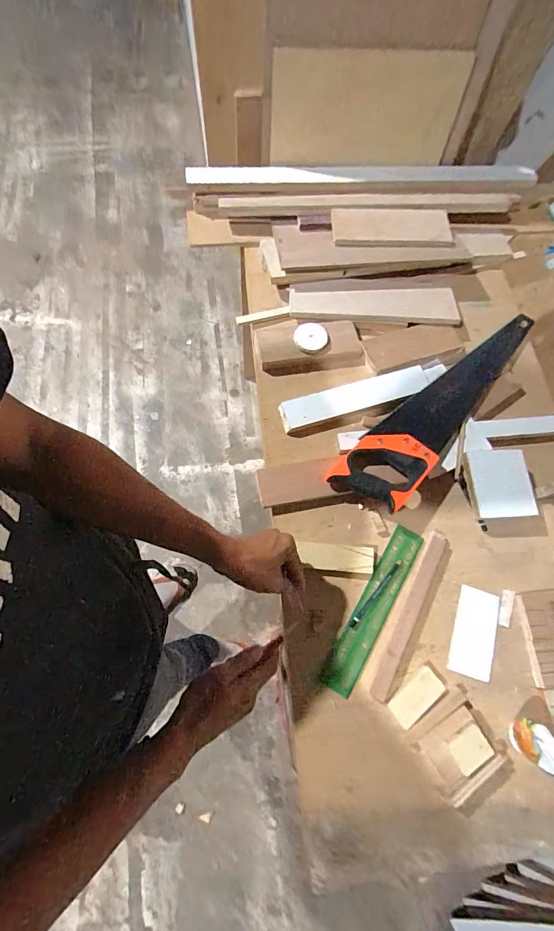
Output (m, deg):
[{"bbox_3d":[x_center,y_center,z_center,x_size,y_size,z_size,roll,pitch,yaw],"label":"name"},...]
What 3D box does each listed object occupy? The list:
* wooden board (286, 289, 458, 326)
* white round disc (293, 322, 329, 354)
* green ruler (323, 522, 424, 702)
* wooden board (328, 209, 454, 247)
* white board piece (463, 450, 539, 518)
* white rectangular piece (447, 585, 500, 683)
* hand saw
[{"bbox_3d":[0.175,-0.292,0.706,0.301,0.017,0.074,0,69,-3],"label":"wooden board"},{"bbox_3d":[0.058,-0.220,0.672,0.058,0.013,0.052,2,69,-2],"label":"white round disc"},{"bbox_3d":[0.143,0.206,0.567,0.046,0.007,0.252,31,71,8],"label":"green ruler"},{"bbox_3d":[0.214,-0.445,0.725,0.218,0.015,0.083,0,69,-3],"label":"wooden board"},{"bbox_3d":[0.347,0.027,0.606,0.087,0.009,0.106,-8,74,8],"label":"white board piece"},{"bbox_3d":[0.285,0.240,0.561,0.062,0.009,0.119,18,69,4],"label":"white rectangular piece"},{"bbox_3d":[0.296,-0.105,0.657,0.508,0.048,0.114,-41,74,-14],"label":"hand saw"}]

